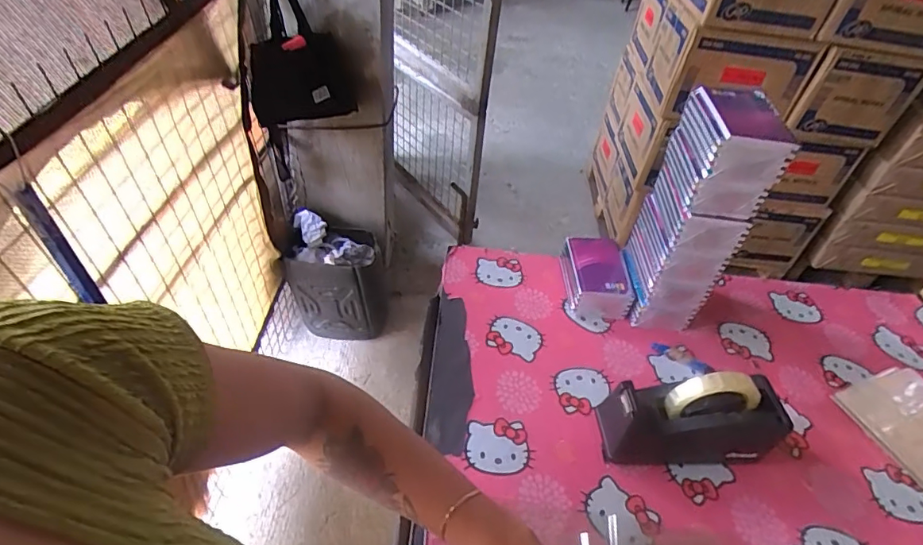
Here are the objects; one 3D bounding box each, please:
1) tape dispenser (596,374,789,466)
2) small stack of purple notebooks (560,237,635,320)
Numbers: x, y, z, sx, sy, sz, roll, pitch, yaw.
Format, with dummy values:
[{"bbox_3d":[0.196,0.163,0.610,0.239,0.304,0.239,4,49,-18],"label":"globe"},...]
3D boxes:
[{"bbox_3d":[0.285,0.178,0.613,0.208,0.126,0.079,2,44,-5],"label":"tape dispenser"},{"bbox_3d":[0.216,0.005,0.818,0.095,0.057,0.149,3,44,-4],"label":"small stack of purple notebooks"}]

